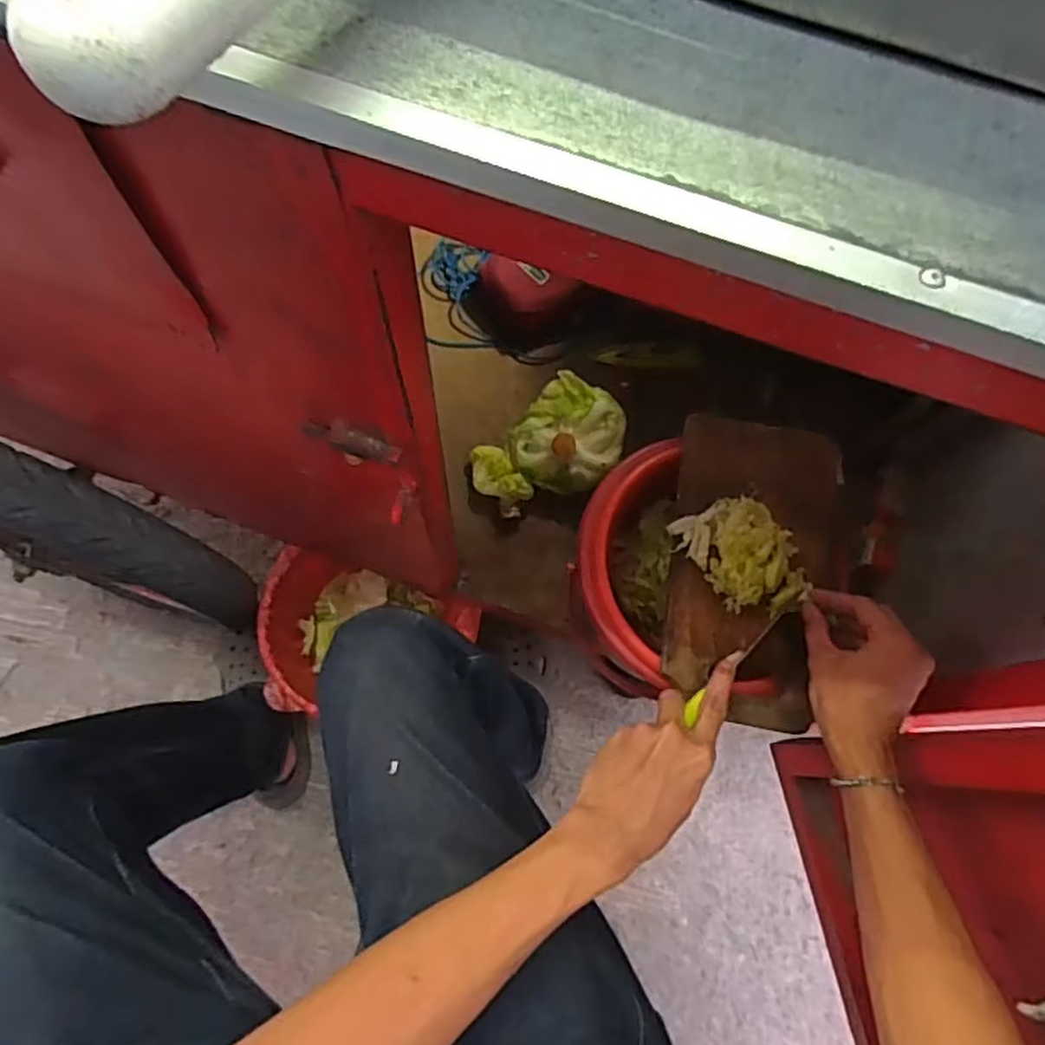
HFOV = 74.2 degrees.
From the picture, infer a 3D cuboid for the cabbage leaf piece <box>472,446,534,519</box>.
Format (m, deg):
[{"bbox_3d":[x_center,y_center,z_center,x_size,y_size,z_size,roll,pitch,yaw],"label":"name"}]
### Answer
[{"bbox_3d":[-0.030,-0.054,0.848,0.049,0.028,0.096,-37,77,-12],"label":"cabbage leaf piece"}]

